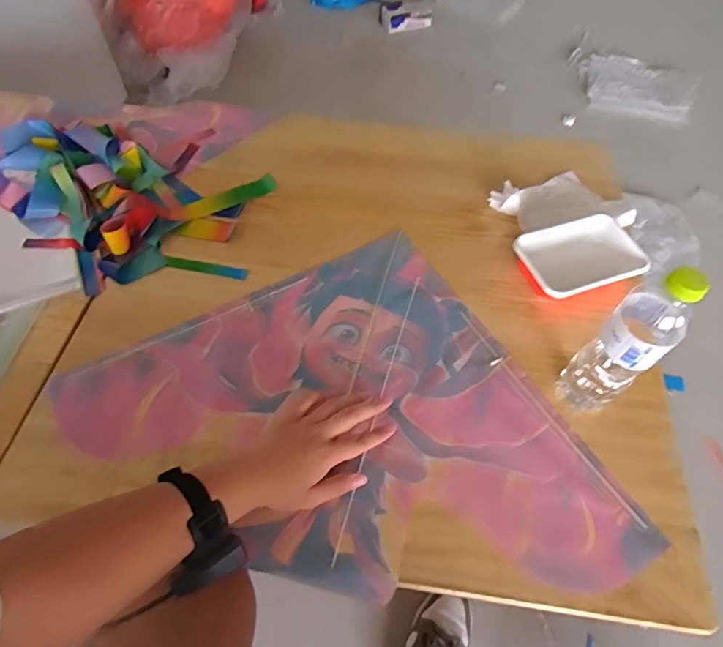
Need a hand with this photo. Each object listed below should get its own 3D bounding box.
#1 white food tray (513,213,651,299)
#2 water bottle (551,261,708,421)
[{"bbox_3d":[0.327,-0.094,0.711,0.181,0.043,0.118,-17,59,-12],"label":"white food tray"},{"bbox_3d":[0.296,0.026,0.546,0.064,0.239,0.072,-38,65,-22],"label":"water bottle"}]

